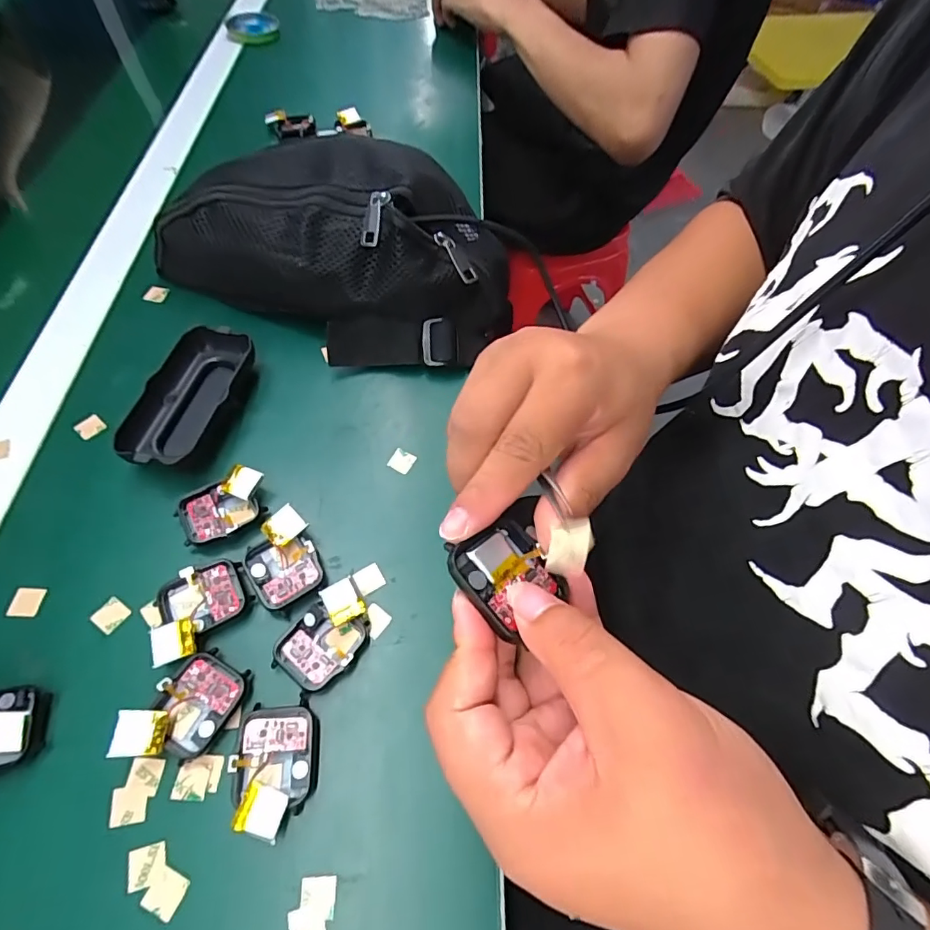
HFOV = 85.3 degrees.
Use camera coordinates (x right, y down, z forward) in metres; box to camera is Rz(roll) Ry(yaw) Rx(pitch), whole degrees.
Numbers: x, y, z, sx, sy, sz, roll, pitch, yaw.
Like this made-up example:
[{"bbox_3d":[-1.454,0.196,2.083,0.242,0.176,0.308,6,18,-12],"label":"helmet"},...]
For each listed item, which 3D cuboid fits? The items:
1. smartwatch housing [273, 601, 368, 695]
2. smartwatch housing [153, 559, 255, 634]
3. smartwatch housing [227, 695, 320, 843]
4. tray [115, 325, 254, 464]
[{"bbox_3d":[-0.077,0.097,0.276,0.039,0.010,0.047,39,64,18],"label":"smartwatch housing"},{"bbox_3d":[-0.148,0.075,0.283,0.046,0.010,0.036,-23,64,-17],"label":"smartwatch housing"},{"bbox_3d":[-0.093,0.146,0.246,0.039,0.014,0.056,-4,60,-7],"label":"smartwatch housing"},{"bbox_3d":[-0.187,-0.044,0.344,0.049,0.030,0.110,13,59,4],"label":"tray"}]

